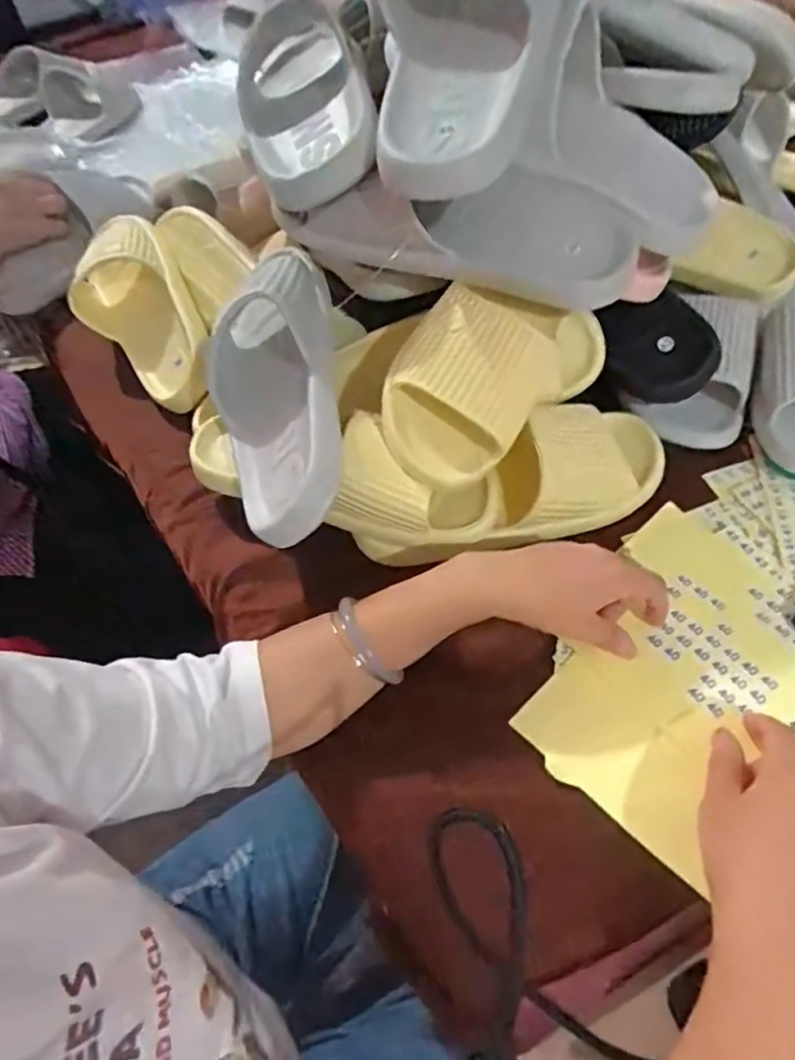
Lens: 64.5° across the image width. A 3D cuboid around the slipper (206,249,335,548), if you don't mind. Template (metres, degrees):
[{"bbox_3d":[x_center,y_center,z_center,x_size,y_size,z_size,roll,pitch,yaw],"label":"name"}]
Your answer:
[{"bbox_3d":[-0.090,-0.106,0.464,0.087,0.083,0.233,-6,54,-1],"label":"slipper"}]

